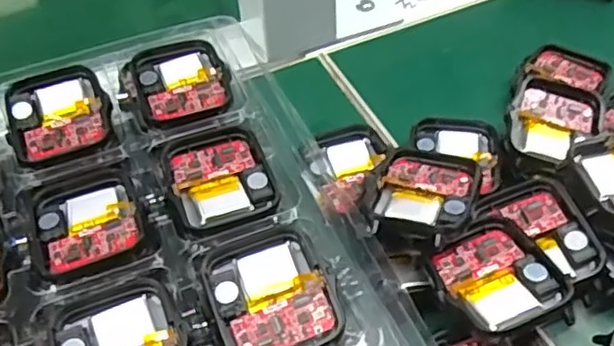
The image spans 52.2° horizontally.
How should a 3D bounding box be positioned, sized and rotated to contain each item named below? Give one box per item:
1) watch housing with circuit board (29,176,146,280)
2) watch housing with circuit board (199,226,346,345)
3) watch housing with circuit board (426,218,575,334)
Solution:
[{"bbox_3d":[-0.077,0.017,0.218,0.035,0.004,0.039,-19,50,-13],"label":"watch housing with circuit board"},{"bbox_3d":[-0.011,0.038,0.197,0.036,0.010,0.041,-19,50,-13],"label":"watch housing with circuit board"},{"bbox_3d":[0.062,0.034,0.207,0.037,0.009,0.042,-20,51,-14],"label":"watch housing with circuit board"}]

